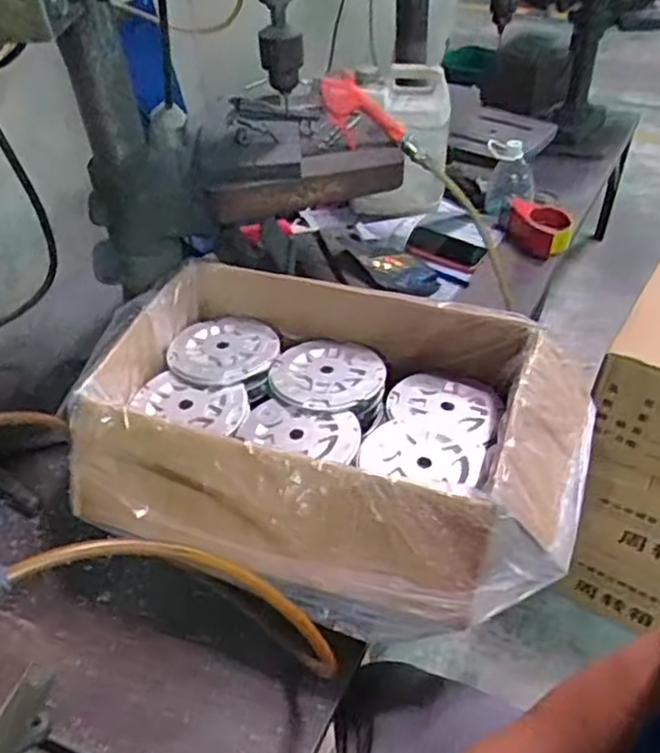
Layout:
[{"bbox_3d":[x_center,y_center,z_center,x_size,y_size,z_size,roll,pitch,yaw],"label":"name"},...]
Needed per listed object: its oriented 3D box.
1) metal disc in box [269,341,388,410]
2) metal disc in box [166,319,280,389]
[{"bbox_3d":[-0.003,-0.004,0.828,0.137,0.010,0.118,12,46,16],"label":"metal disc in box"},{"bbox_3d":[-0.137,-0.038,0.863,0.139,0.016,0.130,-2,44,2],"label":"metal disc in box"}]

